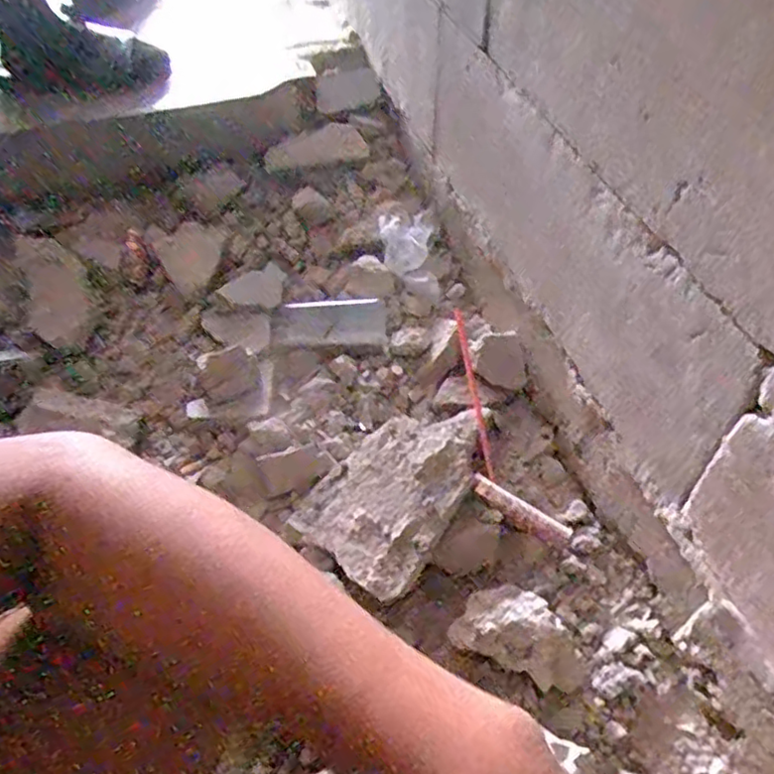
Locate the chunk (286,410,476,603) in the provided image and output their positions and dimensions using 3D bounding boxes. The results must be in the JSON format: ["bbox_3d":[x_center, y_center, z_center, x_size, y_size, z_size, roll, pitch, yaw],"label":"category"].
[{"bbox_3d":[0.026,0.104,0.740,0.154,0.058,0.238,37,59,26],"label":"chunk"}]

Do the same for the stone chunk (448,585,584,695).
[{"bbox_3d":[0.132,0.240,0.652,0.123,0.042,0.071,21,53,16],"label":"stone chunk"}]

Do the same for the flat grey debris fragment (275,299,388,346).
[{"bbox_3d":[-0.078,-0.089,0.932,0.151,0.032,0.069,-4,53,-15],"label":"flat grey debris fragment"}]

